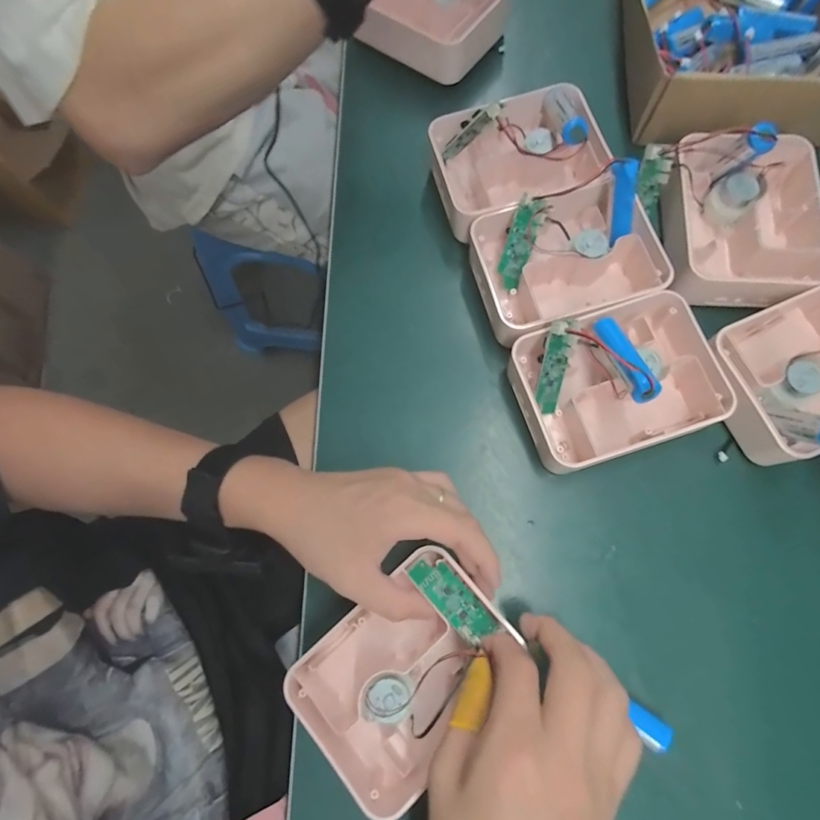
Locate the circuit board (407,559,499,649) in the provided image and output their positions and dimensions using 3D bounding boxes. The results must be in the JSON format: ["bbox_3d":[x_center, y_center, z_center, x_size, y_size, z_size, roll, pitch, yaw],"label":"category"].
[{"bbox_3d":[0.027,0.116,0.301,0.023,0.007,0.060,-37,78,-27],"label":"circuit board"}]

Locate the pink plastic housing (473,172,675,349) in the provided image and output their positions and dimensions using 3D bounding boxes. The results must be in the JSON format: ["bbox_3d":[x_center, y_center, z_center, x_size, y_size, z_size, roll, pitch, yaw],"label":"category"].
[{"bbox_3d":[0.117,-0.114,0.378,0.130,0.042,0.102,-19,74,-6],"label":"pink plastic housing"}]

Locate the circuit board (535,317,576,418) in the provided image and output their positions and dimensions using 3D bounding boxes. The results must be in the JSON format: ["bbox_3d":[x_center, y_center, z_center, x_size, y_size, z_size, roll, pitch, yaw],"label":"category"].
[{"bbox_3d":[0.102,-0.029,0.346,0.022,0.013,0.070,4,118,1],"label":"circuit board"}]

